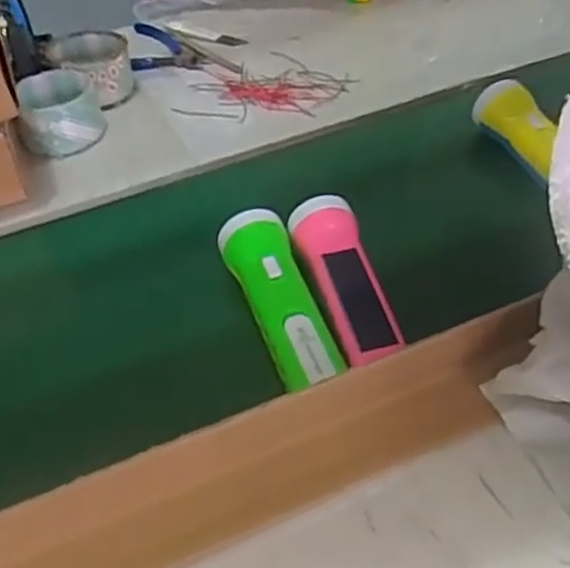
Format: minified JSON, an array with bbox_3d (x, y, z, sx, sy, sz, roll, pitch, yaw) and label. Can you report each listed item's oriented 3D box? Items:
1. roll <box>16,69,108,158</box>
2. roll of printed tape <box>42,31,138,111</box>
[{"bbox_3d":[-0.224,-0.170,0.719,0.077,0.051,0.076,-3,46,3],"label":"roll"},{"bbox_3d":[-0.206,-0.231,0.777,0.090,0.049,0.092,19,51,22],"label":"roll of printed tape"}]

